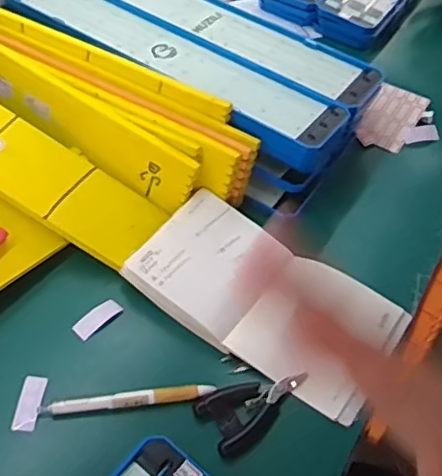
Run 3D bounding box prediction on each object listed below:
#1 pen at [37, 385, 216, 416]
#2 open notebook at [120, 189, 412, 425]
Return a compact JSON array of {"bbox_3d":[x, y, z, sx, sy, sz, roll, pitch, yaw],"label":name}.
[{"bbox_3d":[-0.077,0.134,0.480,0.141,0.008,0.012,-3,51,-8],"label":"pen"},{"bbox_3d":[0.040,0.055,0.536,0.237,0.027,0.130,32,55,19],"label":"open notebook"}]

